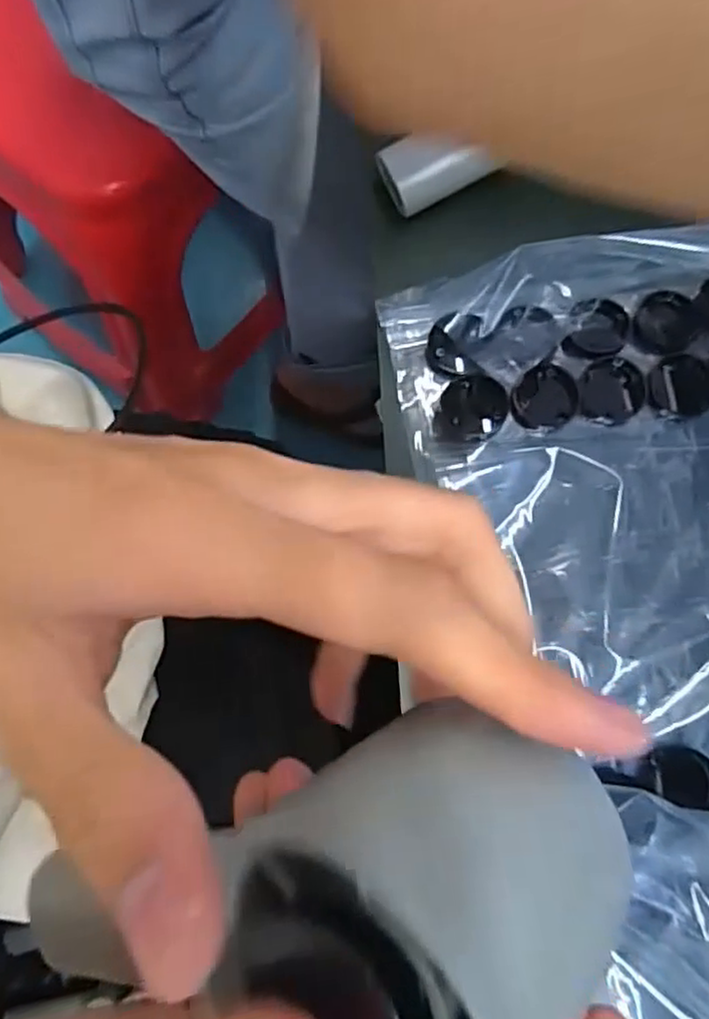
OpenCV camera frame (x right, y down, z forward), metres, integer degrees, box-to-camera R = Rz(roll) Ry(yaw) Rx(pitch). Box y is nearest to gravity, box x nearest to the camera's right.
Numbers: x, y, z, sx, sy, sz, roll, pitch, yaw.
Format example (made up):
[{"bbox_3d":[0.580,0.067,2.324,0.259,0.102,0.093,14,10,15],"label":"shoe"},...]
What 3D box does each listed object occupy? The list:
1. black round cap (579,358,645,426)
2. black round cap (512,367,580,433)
[{"bbox_3d":[0.118,-0.054,0.312,0.031,0.005,0.031,0,78,0],"label":"black round cap"},{"bbox_3d":[0.088,-0.051,0.309,0.027,0.005,0.029,1,80,-7],"label":"black round cap"}]

